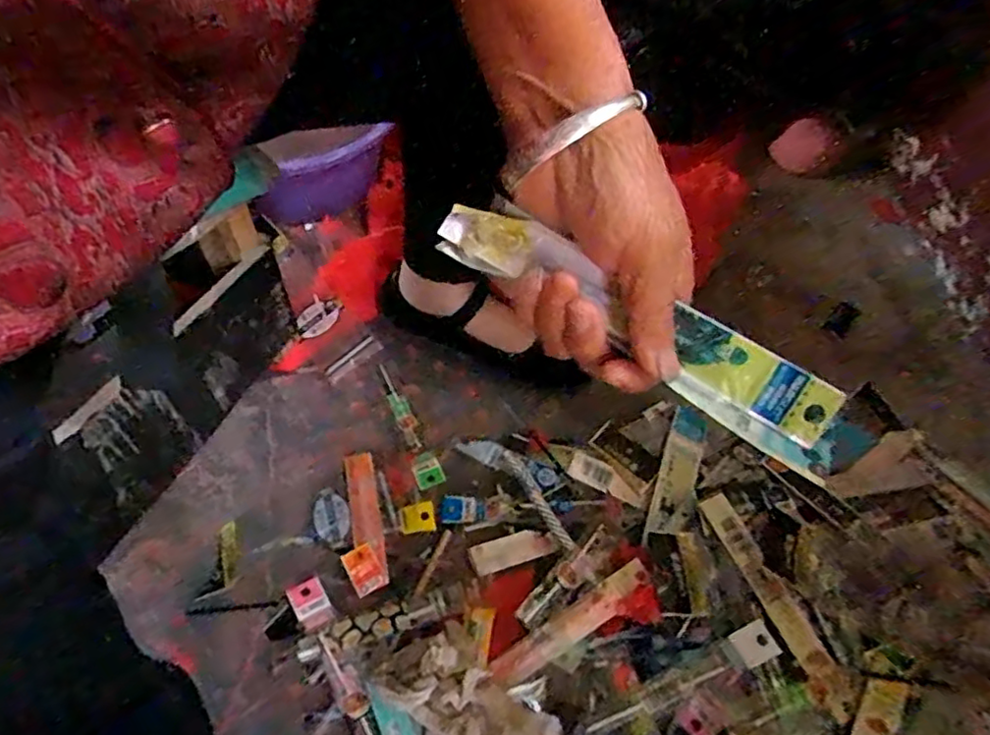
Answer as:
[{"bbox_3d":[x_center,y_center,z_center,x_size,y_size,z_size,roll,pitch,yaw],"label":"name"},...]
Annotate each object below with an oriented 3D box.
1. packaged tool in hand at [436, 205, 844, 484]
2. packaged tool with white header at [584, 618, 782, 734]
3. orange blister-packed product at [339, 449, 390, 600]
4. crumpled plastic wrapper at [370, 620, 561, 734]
[{"bbox_3d":[0.057,-0.016,0.252,0.179,0.025,0.034,31,55,2],"label":"packaged tool in hand"},{"bbox_3d":[0.137,0.231,0.461,0.149,0.006,0.025,-26,53,-4],"label":"packaged tool with white header"},{"bbox_3d":[-0.115,0.127,0.537,0.033,0.012,0.135,-10,53,-11],"label":"orange blister-packed product"},{"bbox_3d":[-0.018,0.234,0.427,0.070,0.057,0.130,-35,60,-26],"label":"crumpled plastic wrapper"}]

